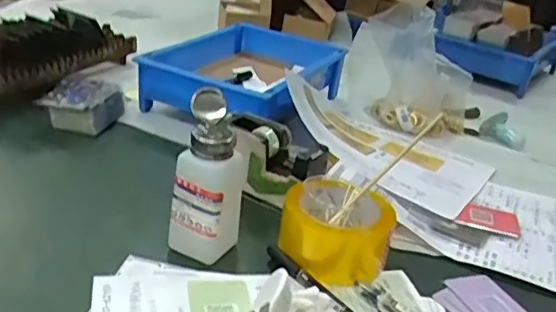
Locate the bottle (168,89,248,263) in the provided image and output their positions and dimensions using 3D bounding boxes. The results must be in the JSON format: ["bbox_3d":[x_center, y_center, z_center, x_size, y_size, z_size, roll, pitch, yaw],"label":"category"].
[{"bbox_3d":[-0.064,0.022,0.551,0.060,0.146,0.056,20,28,22],"label":"bottle"}]

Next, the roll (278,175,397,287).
[{"bbox_3d":[0.060,0.069,0.584,0.094,0.065,0.094,7,26,-3],"label":"roll"}]

